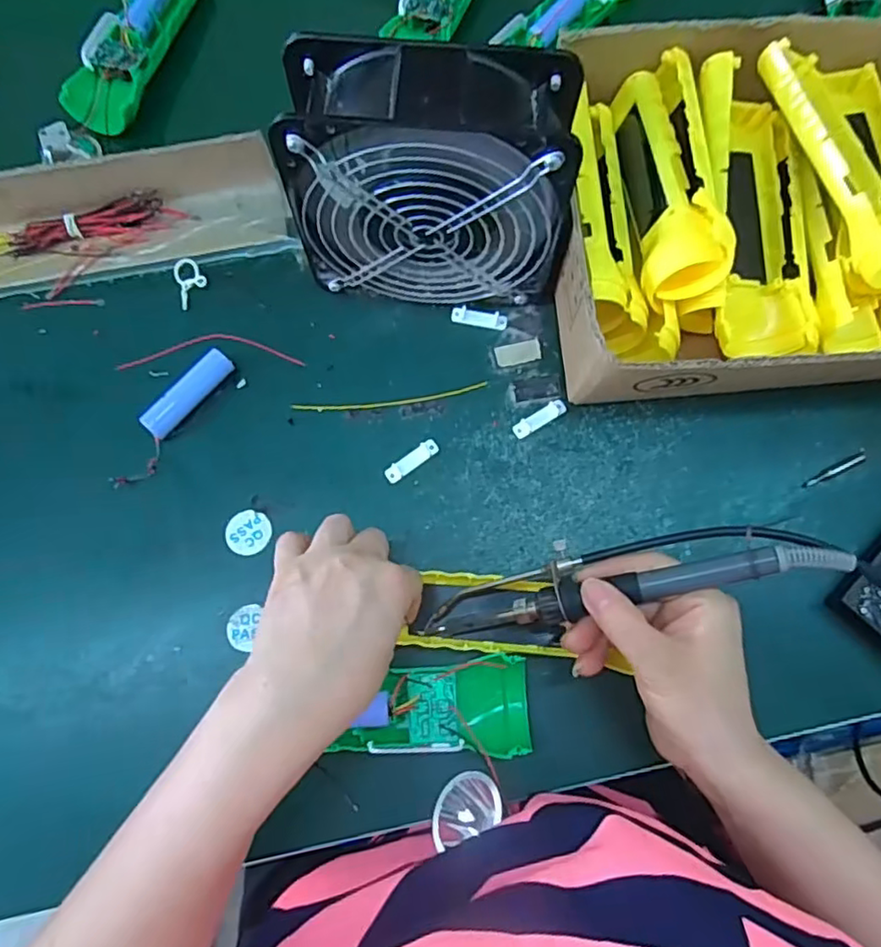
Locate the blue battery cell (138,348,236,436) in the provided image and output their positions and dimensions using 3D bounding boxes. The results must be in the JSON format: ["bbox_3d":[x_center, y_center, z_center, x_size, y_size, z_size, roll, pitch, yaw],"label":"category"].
[{"bbox_3d":[-0.160,-0.050,0.402,0.016,0.017,0.066,39,78,9],"label":"blue battery cell"}]

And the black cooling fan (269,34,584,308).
[{"bbox_3d":[-0.003,-0.160,0.365,0.153,0.148,0.061,5,75,1],"label":"black cooling fan"}]

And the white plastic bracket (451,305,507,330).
[{"bbox_3d":[0.026,-0.104,0.425,0.037,0.005,0.013,13,76,3],"label":"white plastic bracket"}]

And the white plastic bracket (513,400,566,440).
[{"bbox_3d":[0.064,-0.035,0.405,0.037,0.004,0.010,-28,77,-7],"label":"white plastic bracket"}]

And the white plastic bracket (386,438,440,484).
[{"bbox_3d":[-0.018,-0.008,0.397,0.038,0.004,0.011,-36,78,-9],"label":"white plastic bracket"}]

